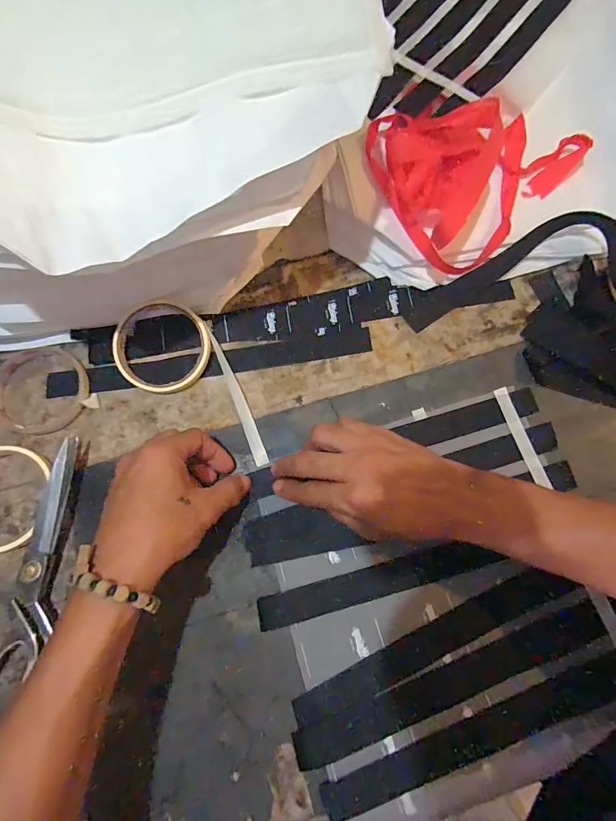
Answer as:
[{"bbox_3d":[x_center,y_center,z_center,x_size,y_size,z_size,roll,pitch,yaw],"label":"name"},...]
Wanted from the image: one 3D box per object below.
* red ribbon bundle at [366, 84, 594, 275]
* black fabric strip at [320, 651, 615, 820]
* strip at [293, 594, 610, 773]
[{"bbox_3d":[0.148,-0.251,0.382,0.173,0.097,0.186,0,77,0],"label":"red ribbon bundle"},{"bbox_3d":[0.130,0.244,0.287,0.244,0.005,0.029,-20,76,-5],"label":"black fabric strip"},{"bbox_3d":[0.113,0.211,0.299,0.253,0.006,0.031,-22,76,-6],"label":"strip"}]

